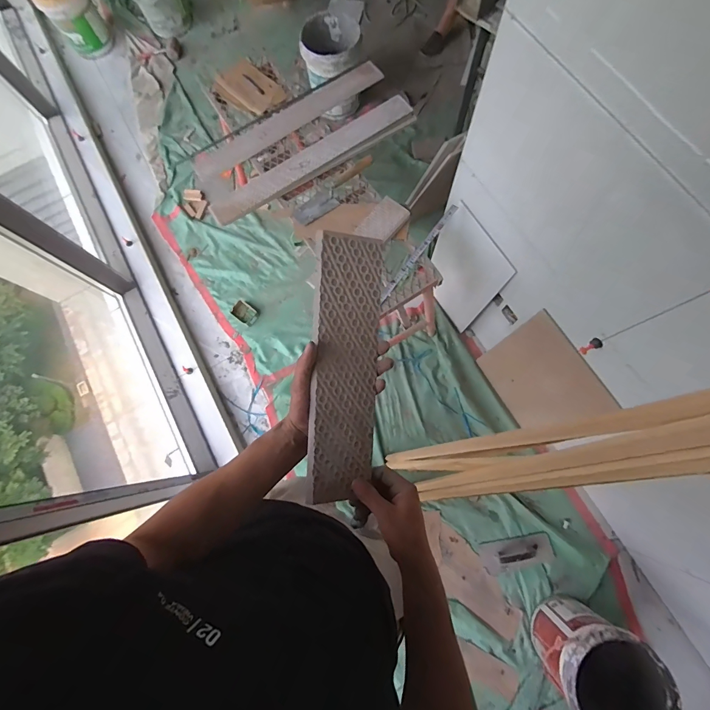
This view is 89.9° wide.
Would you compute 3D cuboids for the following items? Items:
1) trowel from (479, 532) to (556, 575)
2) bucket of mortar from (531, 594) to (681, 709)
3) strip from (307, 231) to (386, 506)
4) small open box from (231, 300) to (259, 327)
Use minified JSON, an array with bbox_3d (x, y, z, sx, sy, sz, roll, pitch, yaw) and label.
[{"bbox_3d":[0.678,0.831,1.480,0.295,0.062,0.117,-13,77,1],"label":"trowel"},{"bbox_3d":[0.821,1.074,1.230,0.293,0.350,0.296,-1,77,3],"label":"bucket of mortar"},{"bbox_3d":[-0.010,0.022,0.532,0.105,0.006,0.388,1,93,-21],"label":"strip"},{"bbox_3d":[-0.552,-0.210,1.784,0.128,0.041,0.096,37,82,11],"label":"small open box"}]

